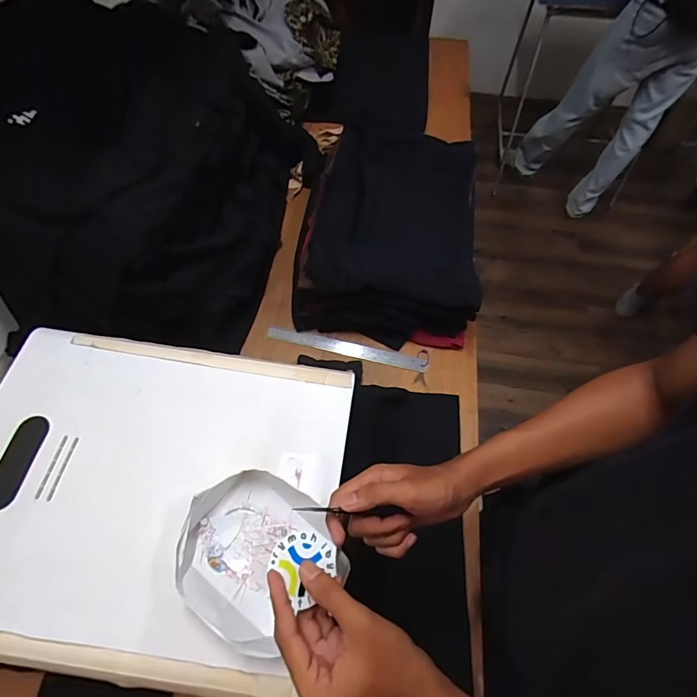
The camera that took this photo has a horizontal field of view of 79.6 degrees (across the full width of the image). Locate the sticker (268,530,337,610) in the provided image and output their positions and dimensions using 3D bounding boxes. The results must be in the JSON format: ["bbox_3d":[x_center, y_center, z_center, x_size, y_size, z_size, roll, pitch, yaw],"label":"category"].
[{"bbox_3d":[-0.036,0.182,0.359,0.050,0.004,0.052,-35,81,-28],"label":"sticker"}]

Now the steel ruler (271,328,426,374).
[{"bbox_3d":[-0.002,0.000,0.824,0.315,0.007,0.030,13,68,6],"label":"steel ruler"}]

